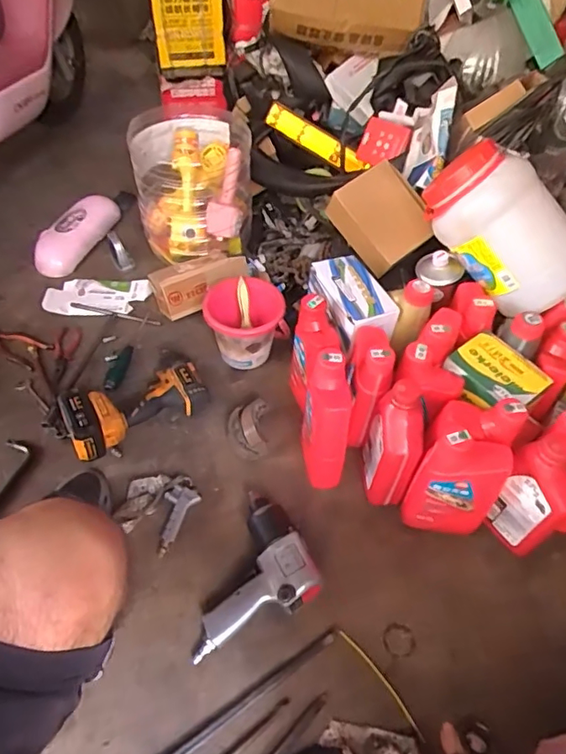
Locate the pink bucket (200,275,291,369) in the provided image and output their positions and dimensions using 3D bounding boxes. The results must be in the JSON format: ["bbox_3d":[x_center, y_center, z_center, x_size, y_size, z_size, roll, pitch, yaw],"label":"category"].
[{"bbox_3d":[-0.072,-0.098,1.007,0.150,0.118,0.142,-1,50,-4],"label":"pink bucket"}]

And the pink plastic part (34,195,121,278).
[{"bbox_3d":[-0.477,-0.335,1.220,0.093,0.071,0.246,20,52,13],"label":"pink plastic part"}]

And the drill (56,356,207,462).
[{"bbox_3d":[-0.256,0.045,0.909,0.247,0.076,0.117,-31,58,-26],"label":"drill"}]

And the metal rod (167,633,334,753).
[{"bbox_3d":[-0.070,0.432,0.667,0.333,0.006,0.015,-26,57,-23],"label":"metal rod"}]

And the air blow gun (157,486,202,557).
[{"bbox_3d":[-0.177,0.222,0.822,0.046,0.019,0.112,20,52,13],"label":"air blow gun"}]

